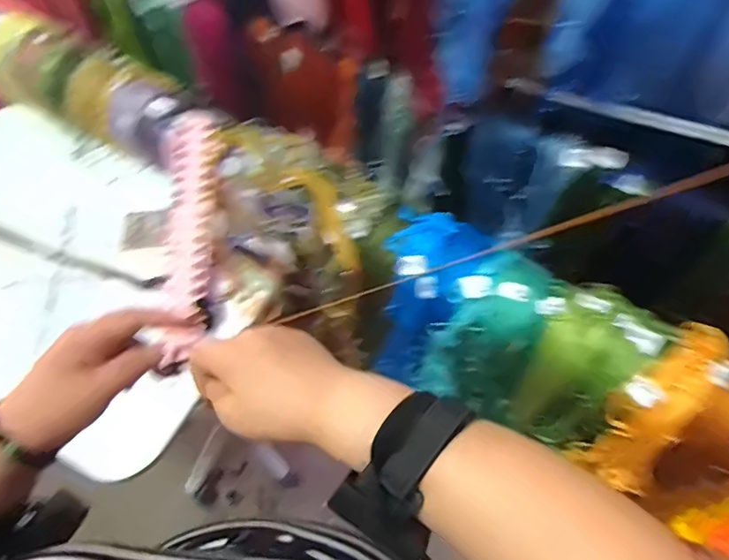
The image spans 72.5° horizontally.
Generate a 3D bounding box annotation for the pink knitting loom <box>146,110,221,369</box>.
[{"bbox_3d":[-0.216,-0.062,0.614,0.071,0.029,0.313,-2,79,20],"label":"pink knitting loom"}]

